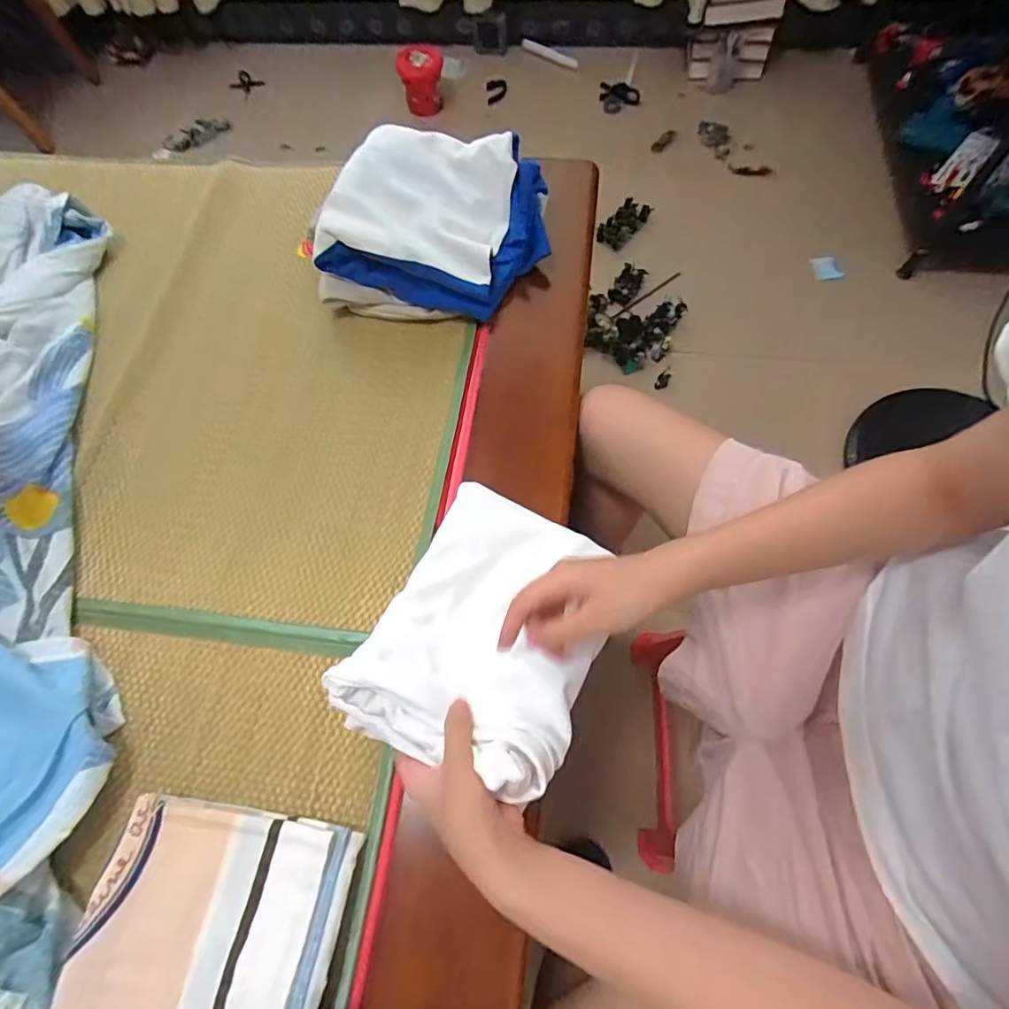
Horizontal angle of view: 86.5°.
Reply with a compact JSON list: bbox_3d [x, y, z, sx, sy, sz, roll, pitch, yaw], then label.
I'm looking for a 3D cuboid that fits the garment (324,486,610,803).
[{"bbox_3d":[-0.006,0.089,0.427,0.173,0.071,0.233,24,69,13],"label":"garment"}]

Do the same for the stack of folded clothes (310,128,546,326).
[{"bbox_3d":[-0.086,-0.359,0.693,0.273,0.114,0.200,16,68,10],"label":"stack of folded clothes"}]

